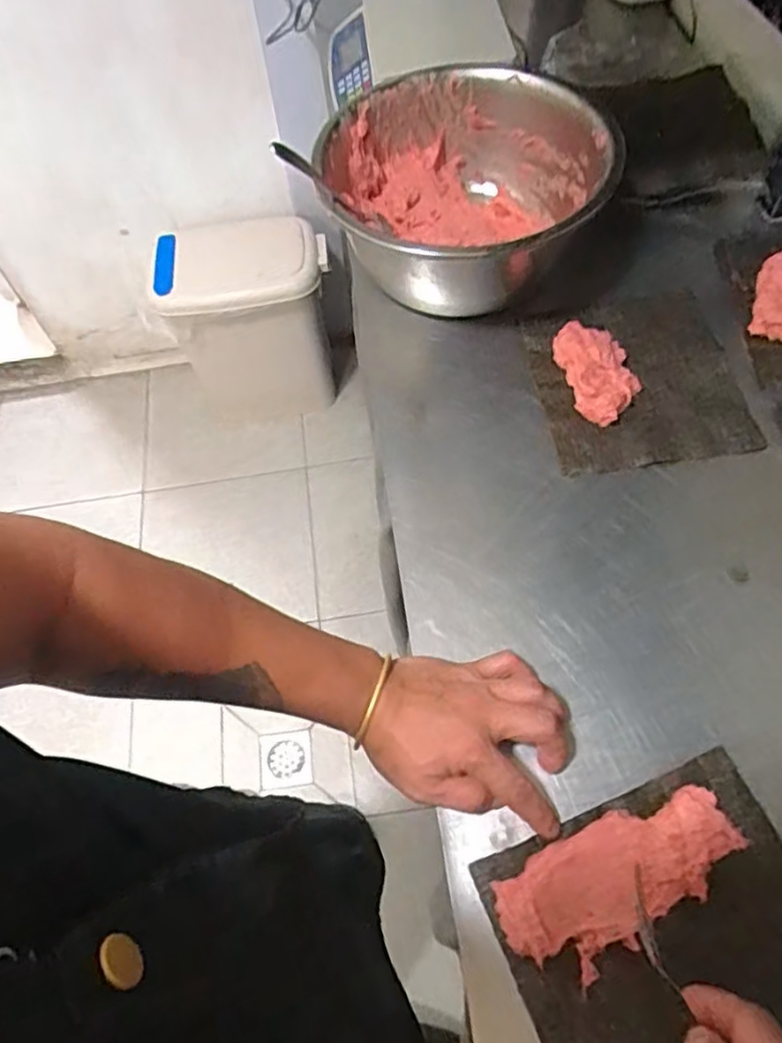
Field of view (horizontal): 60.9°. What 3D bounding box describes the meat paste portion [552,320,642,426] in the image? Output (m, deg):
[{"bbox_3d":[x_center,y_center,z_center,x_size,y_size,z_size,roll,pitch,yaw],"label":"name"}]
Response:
[{"bbox_3d":[0.195,-0.144,0.628,0.063,0.024,0.108,-13,61,-3],"label":"meat paste portion"}]

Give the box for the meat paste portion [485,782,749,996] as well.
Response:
[{"bbox_3d":[0.150,0.231,0.435,0.161,0.019,0.070,-28,63,-11],"label":"meat paste portion"}]

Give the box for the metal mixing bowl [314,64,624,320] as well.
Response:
[{"bbox_3d":[0.072,-0.329,0.685,0.268,0.125,0.255,-2,61,3],"label":"metal mixing bowl"}]

